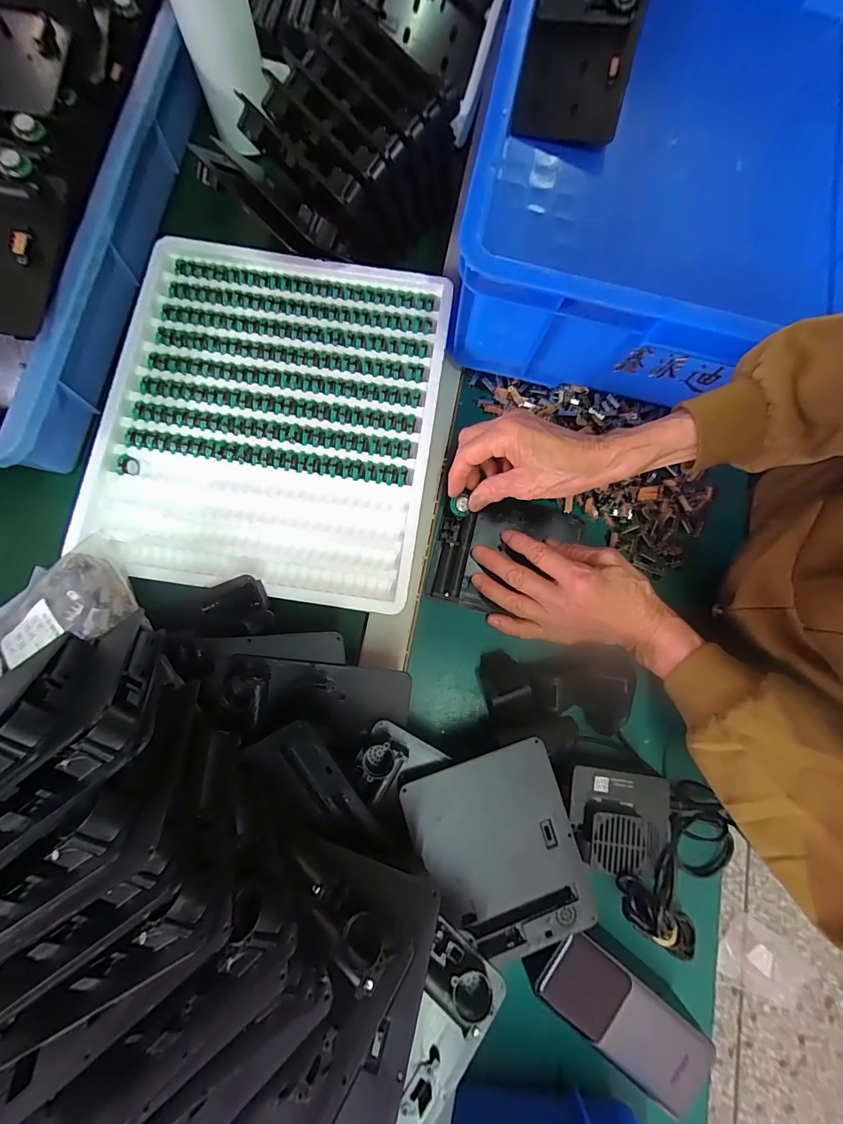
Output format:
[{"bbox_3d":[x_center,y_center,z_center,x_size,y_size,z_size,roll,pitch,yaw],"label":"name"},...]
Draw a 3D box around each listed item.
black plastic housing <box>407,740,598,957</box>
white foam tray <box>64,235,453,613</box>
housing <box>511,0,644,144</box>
[{"bbox_3d":[0.059,0.205,0.287,0.107,0.023,0.134,-21,83,-5],"label":"black plastic housing"},{"bbox_3d":[-0.130,-0.129,0.371,0.295,0.036,0.316,8,81,-1],"label":"white foam tray"},{"bbox_3d":[0.172,-0.559,0.421,0.109,0.047,0.231,13,81,0],"label":"housing"}]

